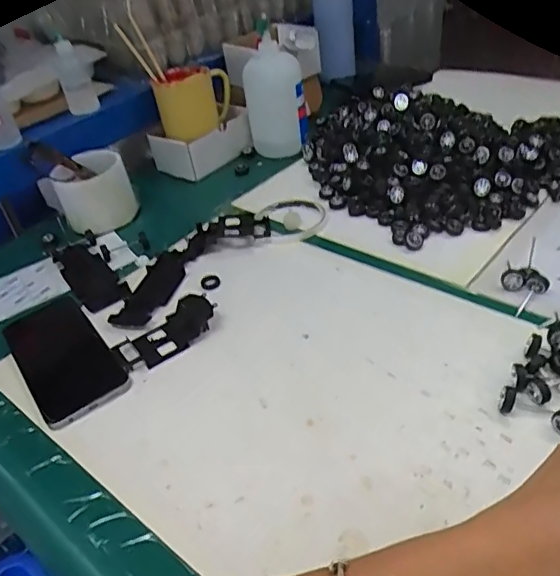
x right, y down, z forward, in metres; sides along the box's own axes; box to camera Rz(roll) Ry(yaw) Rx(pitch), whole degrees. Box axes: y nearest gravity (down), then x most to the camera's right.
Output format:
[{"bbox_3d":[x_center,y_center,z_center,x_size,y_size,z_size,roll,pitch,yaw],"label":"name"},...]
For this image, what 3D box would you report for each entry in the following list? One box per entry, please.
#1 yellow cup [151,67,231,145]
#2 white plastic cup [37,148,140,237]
[{"bbox_3d":[-0.121,-0.258,0.785,0.073,0.078,0.092,8,41,22],"label":"yellow cup"},{"bbox_3d":[-0.231,-0.116,0.696,0.101,0.068,0.085,-27,44,-22],"label":"white plastic cup"}]

